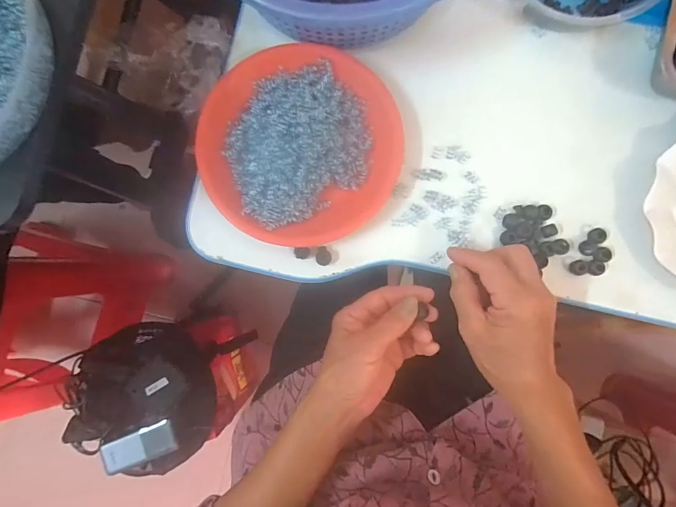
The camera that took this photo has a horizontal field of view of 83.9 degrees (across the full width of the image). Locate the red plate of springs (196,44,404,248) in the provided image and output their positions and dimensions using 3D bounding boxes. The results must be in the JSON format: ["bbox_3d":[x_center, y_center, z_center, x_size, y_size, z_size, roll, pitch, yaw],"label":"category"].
[{"bbox_3d":[-0.036,-0.107,0.366,0.191,0.040,0.187,0,87,0],"label":"red plate of springs"}]

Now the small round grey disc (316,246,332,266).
[{"bbox_3d":[-0.015,0.003,0.378,0.016,0.009,0.019,-11,87,0],"label":"small round grey disc"}]

